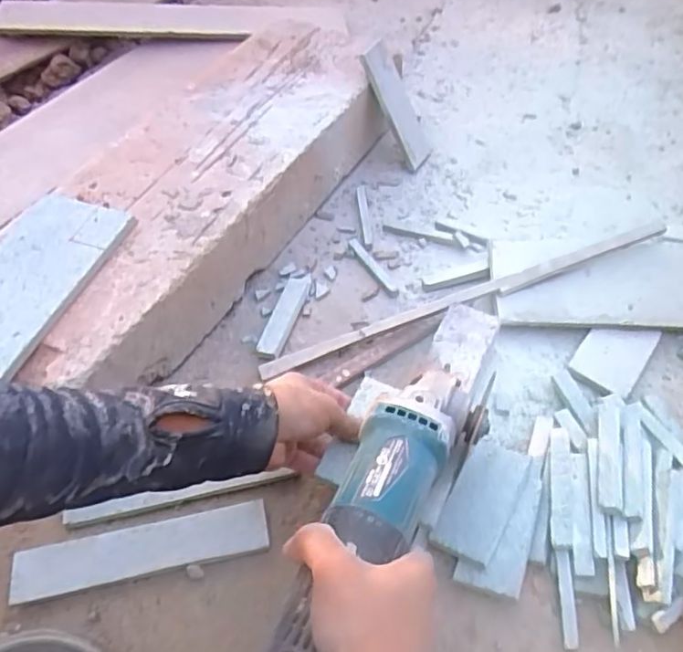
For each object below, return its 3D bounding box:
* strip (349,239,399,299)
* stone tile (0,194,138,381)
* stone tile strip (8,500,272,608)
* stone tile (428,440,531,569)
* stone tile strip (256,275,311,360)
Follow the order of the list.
[{"bbox_3d":[0.036,-0.066,0.674,0.014,0.005,0.094,-25,55,-17],"label":"strip"},{"bbox_3d":[-0.278,-0.043,0.538,0.109,0.016,0.195,16,54,15],"label":"stone tile"},{"bbox_3d":[-0.158,0.180,0.484,0.195,0.015,0.038,-11,52,-6],"label":"stone tile strip"},{"bbox_3d":[0.114,0.138,0.492,0.047,0.009,0.101,22,56,19],"label":"stone tile"},{"bbox_3d":[-0.059,-0.011,0.632,0.026,0.011,0.114,12,53,11],"label":"stone tile strip"}]

